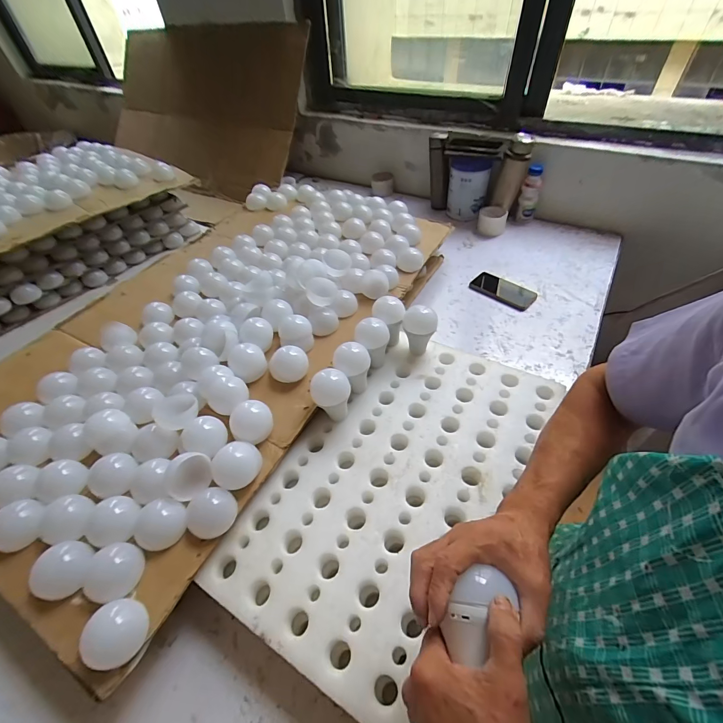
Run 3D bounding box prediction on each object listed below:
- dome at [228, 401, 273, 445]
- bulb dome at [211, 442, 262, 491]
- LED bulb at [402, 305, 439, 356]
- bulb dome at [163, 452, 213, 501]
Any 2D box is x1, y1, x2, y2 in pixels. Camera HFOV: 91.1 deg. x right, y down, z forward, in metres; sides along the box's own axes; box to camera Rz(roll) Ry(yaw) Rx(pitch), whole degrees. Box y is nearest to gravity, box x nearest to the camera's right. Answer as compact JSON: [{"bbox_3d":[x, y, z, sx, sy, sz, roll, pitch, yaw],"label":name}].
[{"bbox_3d":[-0.179,0.100,0.577,0.065,0.046,0.066,-3,48,3],"label":"dome"},{"bbox_3d":[-0.184,0.156,0.529,0.071,0.044,0.065,-19,49,-11],"label":"bulb dome"},{"bbox_3d":[0.111,-0.055,0.685,0.064,0.094,0.063,6,49,11],"label":"LED bulb"},{"bbox_3d":[-0.248,0.161,0.508,0.065,0.038,0.054,-32,53,-21],"label":"bulb dome"}]

